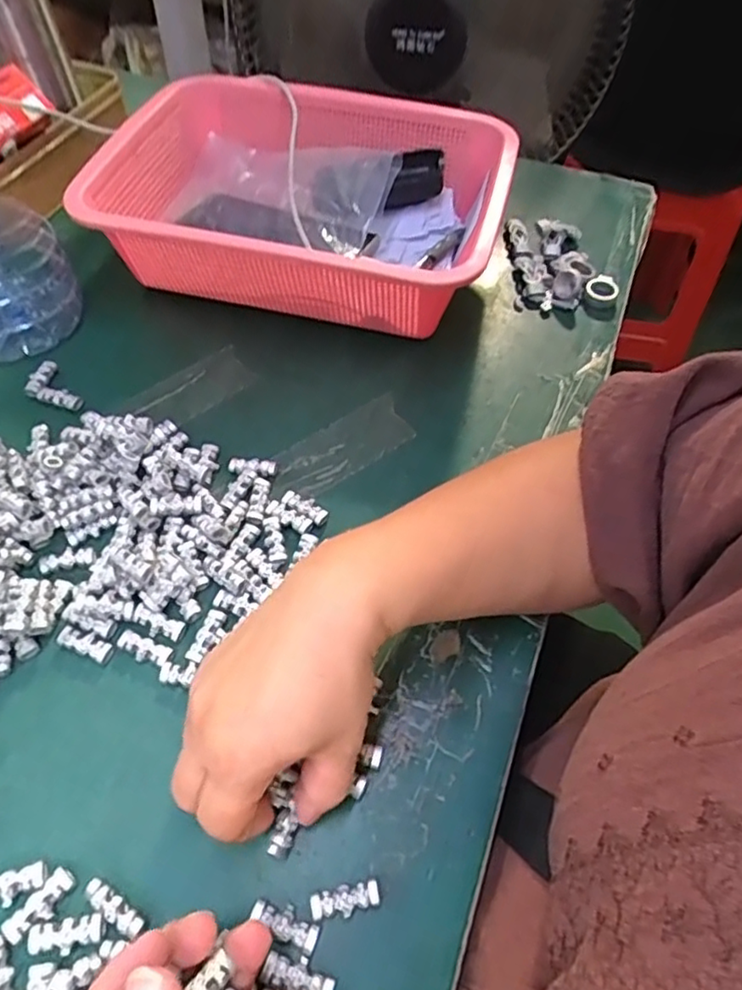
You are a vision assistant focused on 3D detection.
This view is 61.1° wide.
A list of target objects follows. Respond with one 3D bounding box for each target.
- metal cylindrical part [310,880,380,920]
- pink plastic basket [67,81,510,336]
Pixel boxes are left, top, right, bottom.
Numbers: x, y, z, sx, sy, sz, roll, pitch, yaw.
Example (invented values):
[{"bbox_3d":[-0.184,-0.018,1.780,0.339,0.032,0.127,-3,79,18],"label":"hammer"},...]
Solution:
[{"bbox_3d":[-0.011,0.177,0.275,0.029,0.006,0.011,-9,56,-8],"label":"metal cylindrical part"},{"bbox_3d":[-0.045,-0.222,0.496,0.289,0.098,0.207,14,55,7],"label":"pink plastic basket"}]

